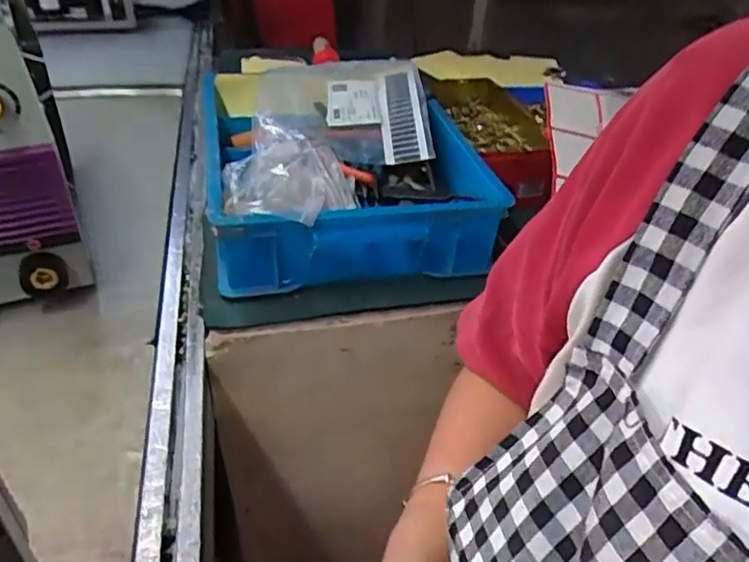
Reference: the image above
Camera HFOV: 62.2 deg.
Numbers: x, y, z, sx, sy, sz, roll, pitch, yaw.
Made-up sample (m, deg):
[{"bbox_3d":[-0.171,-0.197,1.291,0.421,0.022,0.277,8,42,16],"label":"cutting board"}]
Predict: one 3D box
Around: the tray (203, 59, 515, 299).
[{"bbox_3d":[-0.051,-0.136,0.702,0.254,0.106,0.375,-7,38,-11],"label":"tray"}]

